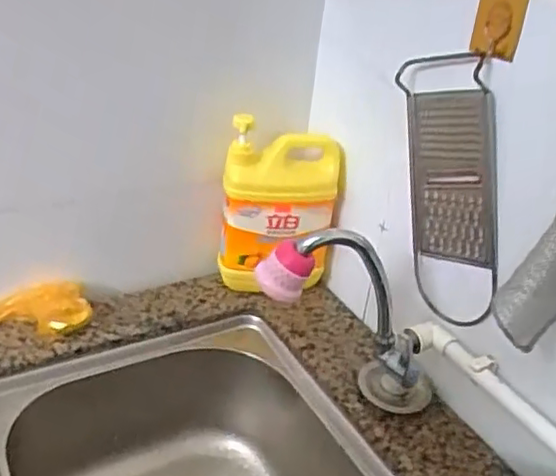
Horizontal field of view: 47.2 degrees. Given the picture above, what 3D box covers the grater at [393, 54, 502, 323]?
[{"bbox_3d":[0.181,-0.046,0.675,0.022,0.282,0.125,-18,22,-28],"label":"grater"}]

